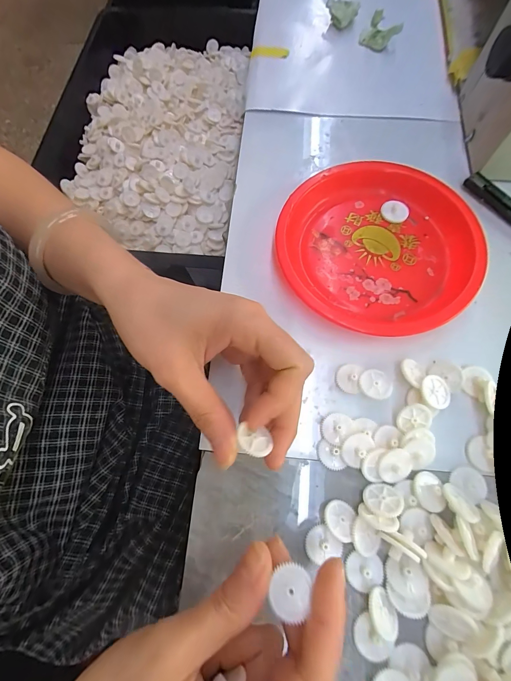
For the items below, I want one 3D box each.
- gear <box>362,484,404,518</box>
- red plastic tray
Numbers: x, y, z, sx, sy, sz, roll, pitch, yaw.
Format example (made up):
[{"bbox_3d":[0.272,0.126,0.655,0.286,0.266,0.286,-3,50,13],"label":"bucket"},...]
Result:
[{"bbox_3d":[0.077,0.096,0.189,0.022,0.004,0.020,-5,28,9],"label":"gear"},{"bbox_3d":[0.096,-0.074,0.247,0.147,0.018,0.146,-26,72,-7],"label":"red plastic tray"}]

